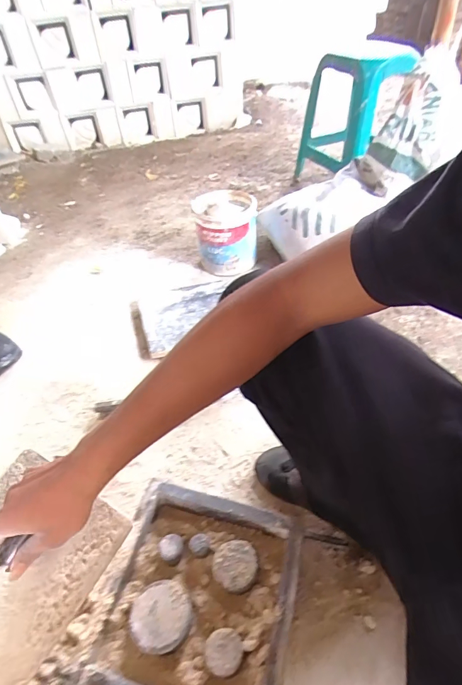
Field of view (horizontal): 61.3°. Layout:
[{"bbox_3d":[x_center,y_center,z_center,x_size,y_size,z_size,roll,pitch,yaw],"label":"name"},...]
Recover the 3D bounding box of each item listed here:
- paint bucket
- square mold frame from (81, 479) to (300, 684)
[{"bbox_3d":[-0.018,-0.330,1.187,0.182,0.185,0.182,-7,46,-8],"label":"paint bucket"},{"bbox_3d":[-0.039,0.332,0.509,0.222,0.047,0.239,8,46,15],"label":"square mold frame"}]

